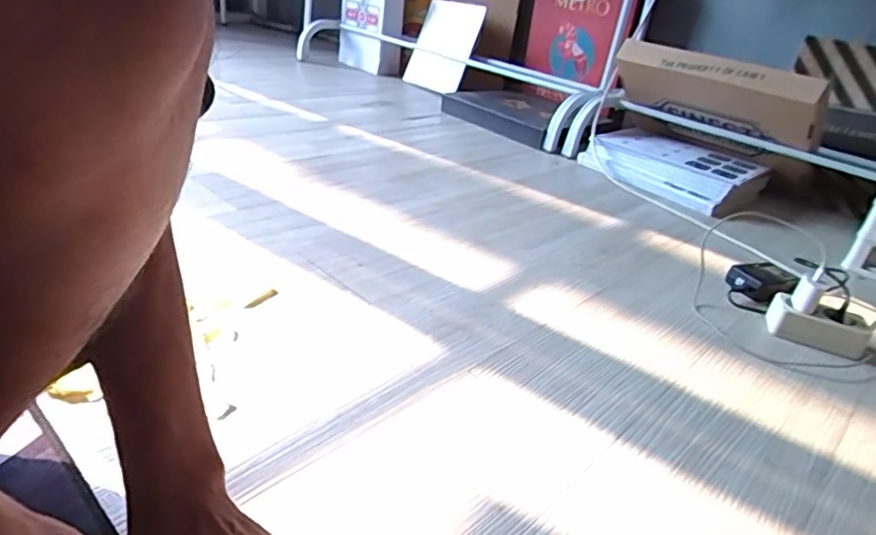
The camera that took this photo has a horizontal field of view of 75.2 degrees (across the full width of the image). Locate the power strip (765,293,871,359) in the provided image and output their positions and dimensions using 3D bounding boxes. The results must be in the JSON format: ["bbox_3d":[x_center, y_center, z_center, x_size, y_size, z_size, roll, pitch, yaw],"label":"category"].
[{"bbox_3d":[0.472,0.073,0.713,0.109,0.048,0.046,24,32,29],"label":"power strip"}]

